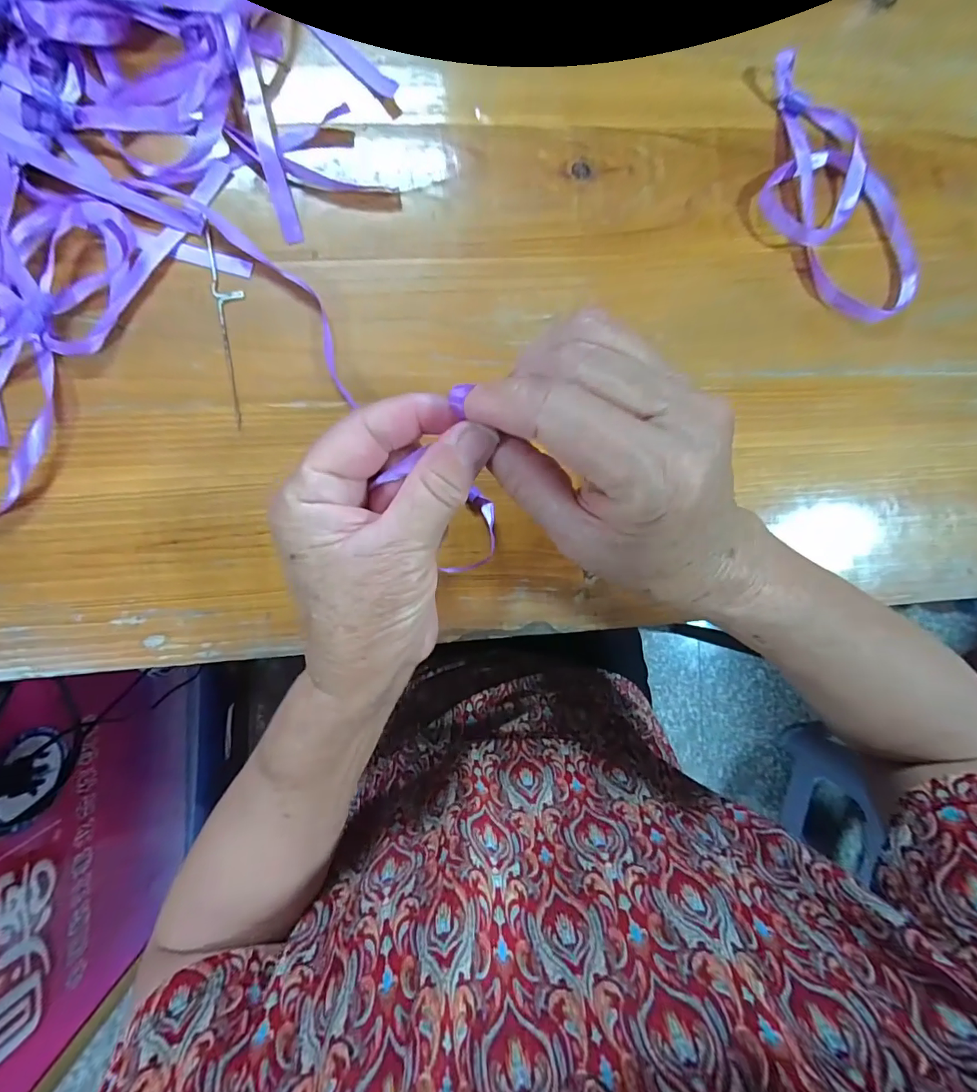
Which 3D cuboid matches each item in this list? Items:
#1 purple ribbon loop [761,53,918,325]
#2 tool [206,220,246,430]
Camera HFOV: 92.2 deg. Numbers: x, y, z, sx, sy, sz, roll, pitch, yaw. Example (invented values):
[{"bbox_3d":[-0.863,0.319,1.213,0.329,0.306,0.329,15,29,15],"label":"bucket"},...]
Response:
[{"bbox_3d":[0.210,-0.216,0.289,0.072,0.011,0.164,-35,90,-6],"label":"purple ribbon loop"},{"bbox_3d":[-0.144,-0.124,0.264,0.016,0.004,0.114,-11,87,-6],"label":"tool"}]

